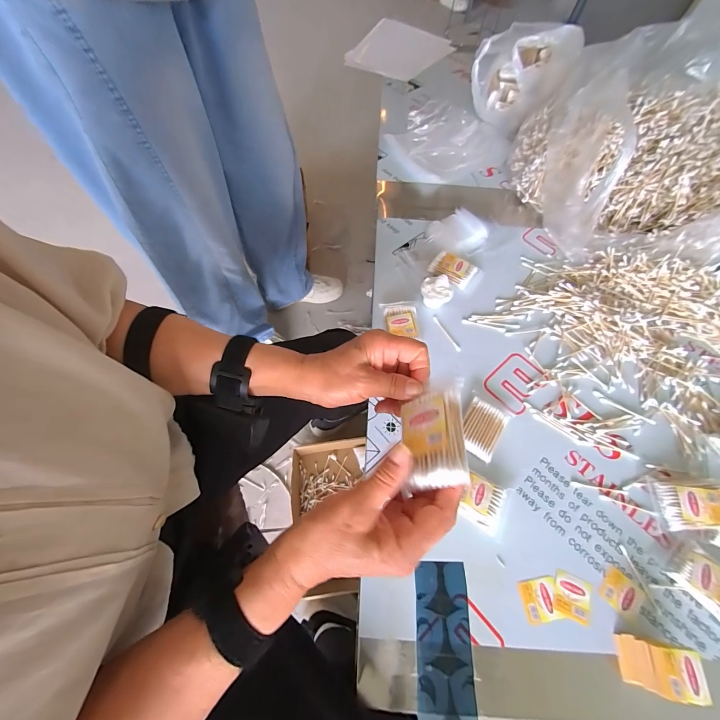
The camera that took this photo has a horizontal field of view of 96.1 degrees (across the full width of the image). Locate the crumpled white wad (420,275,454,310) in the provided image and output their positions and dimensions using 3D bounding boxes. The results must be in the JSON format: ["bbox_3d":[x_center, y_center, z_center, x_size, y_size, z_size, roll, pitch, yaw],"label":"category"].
[{"bbox_3d":[0.127,-0.112,0.549,0.048,0.036,0.045,0,63,-1],"label":"crumpled white wad"}]

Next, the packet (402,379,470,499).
[{"bbox_3d":[0.058,0.057,0.258,0.054,0.013,0.083,-24,43,32],"label":"packet"}]

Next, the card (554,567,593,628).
[{"bbox_3d":[0.249,0.278,0.379,0.041,0.004,0.044,21,65,9],"label":"card"}]

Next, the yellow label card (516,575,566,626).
[{"bbox_3d":[0.210,0.279,0.377,0.044,0.005,0.042,-5,63,-3],"label":"yellow label card"}]

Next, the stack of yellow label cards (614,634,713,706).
[{"bbox_3d":[0.312,0.318,0.336,0.062,0.040,0.048,10,63,4],"label":"stack of yellow label cards"}]

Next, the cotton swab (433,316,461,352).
[{"bbox_3d":[0.143,-0.044,0.537,0.008,0.004,0.073,-27,67,-13],"label":"cotton swab"}]

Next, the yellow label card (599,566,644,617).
[{"bbox_3d":[0.311,0.275,0.382,0.043,0.004,0.040,37,69,17],"label":"yellow label card"}]

